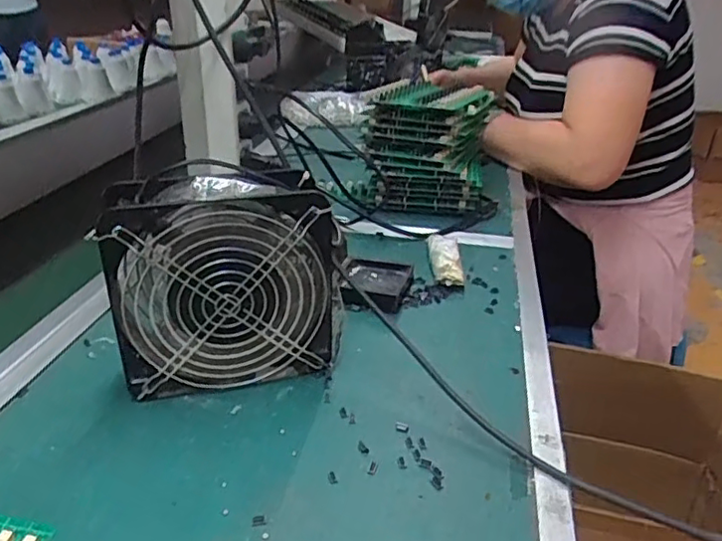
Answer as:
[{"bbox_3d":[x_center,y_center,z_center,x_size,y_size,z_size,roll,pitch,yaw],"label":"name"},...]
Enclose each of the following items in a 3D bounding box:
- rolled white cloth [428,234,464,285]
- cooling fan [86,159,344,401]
[{"bbox_3d":[0.088,-0.012,0.626,0.030,0.023,0.086,2,28,-1],"label":"rolled white cloth"},{"bbox_3d":[-0.096,0.007,0.442,0.160,0.155,0.066,-8,30,-18],"label":"cooling fan"}]

